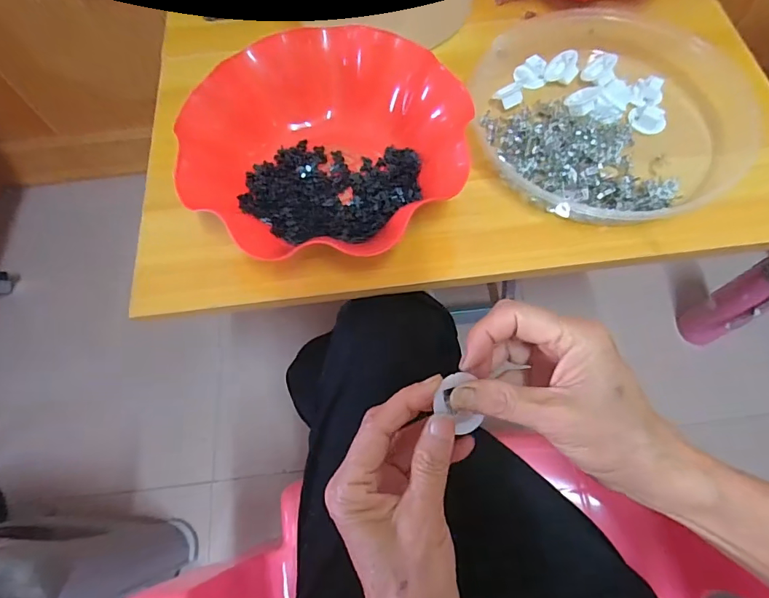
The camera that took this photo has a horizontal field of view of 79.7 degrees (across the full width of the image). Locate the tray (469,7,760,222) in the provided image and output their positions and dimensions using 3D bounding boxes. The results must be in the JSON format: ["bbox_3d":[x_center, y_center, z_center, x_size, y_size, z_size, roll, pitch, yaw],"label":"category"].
[{"bbox_3d":[0.196,-0.182,0.424,0.230,0.036,0.261,-13,67,-3],"label":"tray"}]

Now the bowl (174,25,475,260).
[{"bbox_3d":[-0.043,-0.125,0.382,0.207,0.061,0.211,-1,66,2],"label":"bowl"}]

